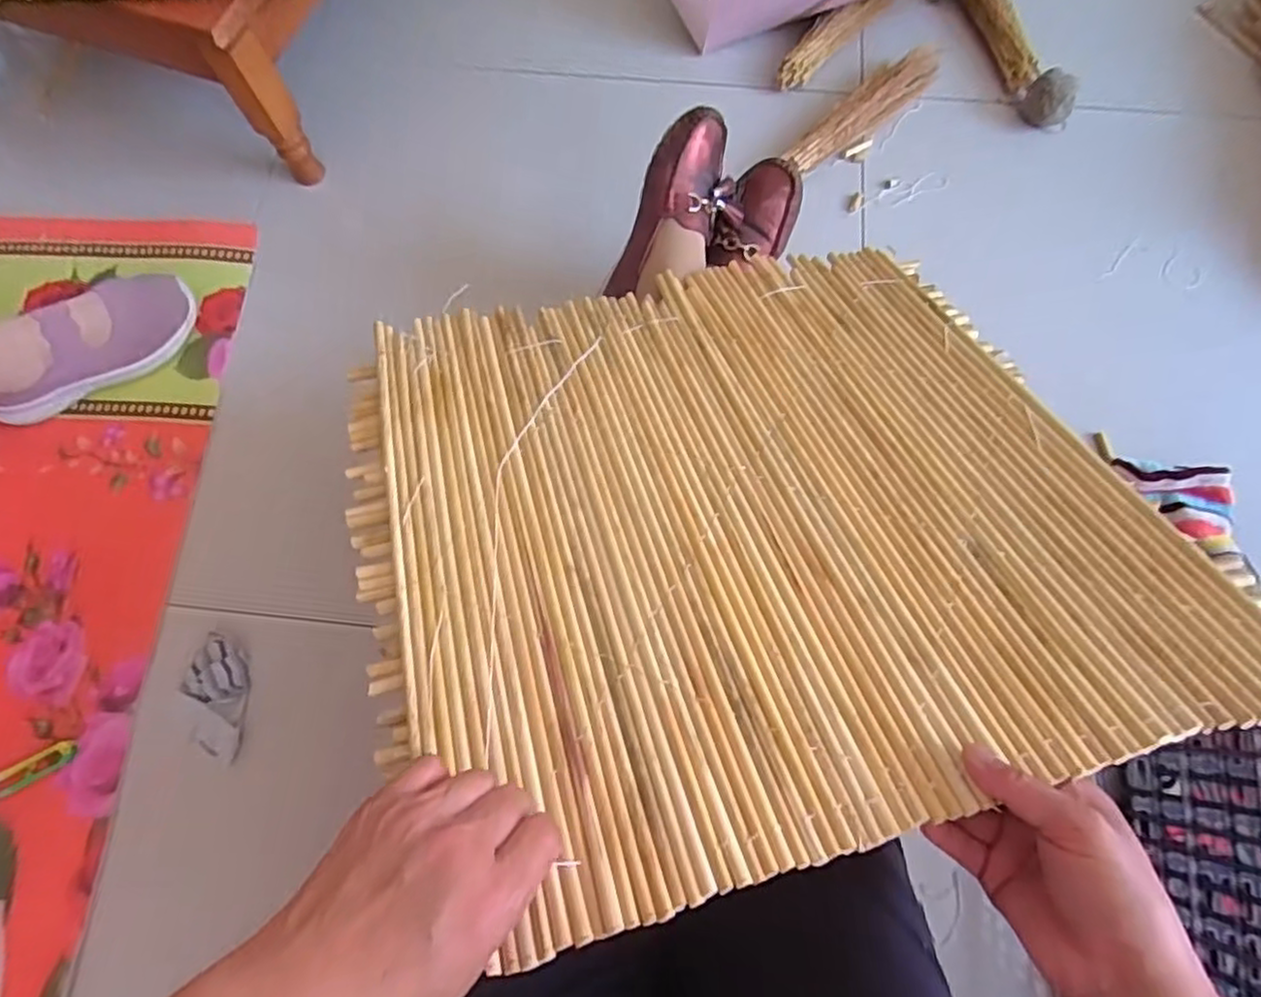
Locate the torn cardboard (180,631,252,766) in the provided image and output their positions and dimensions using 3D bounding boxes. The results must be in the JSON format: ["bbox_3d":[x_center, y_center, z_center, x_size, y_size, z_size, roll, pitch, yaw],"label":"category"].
[{"bbox_3d":[-0.433,0.207,0.692,0.066,0.014,0.123,-1,72,0],"label":"torn cardboard"}]

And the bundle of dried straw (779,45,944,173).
[{"bbox_3d":[0.299,-0.510,0.881,0.276,0.040,0.051,-39,75,-11],"label":"bundle of dried straw"}]

